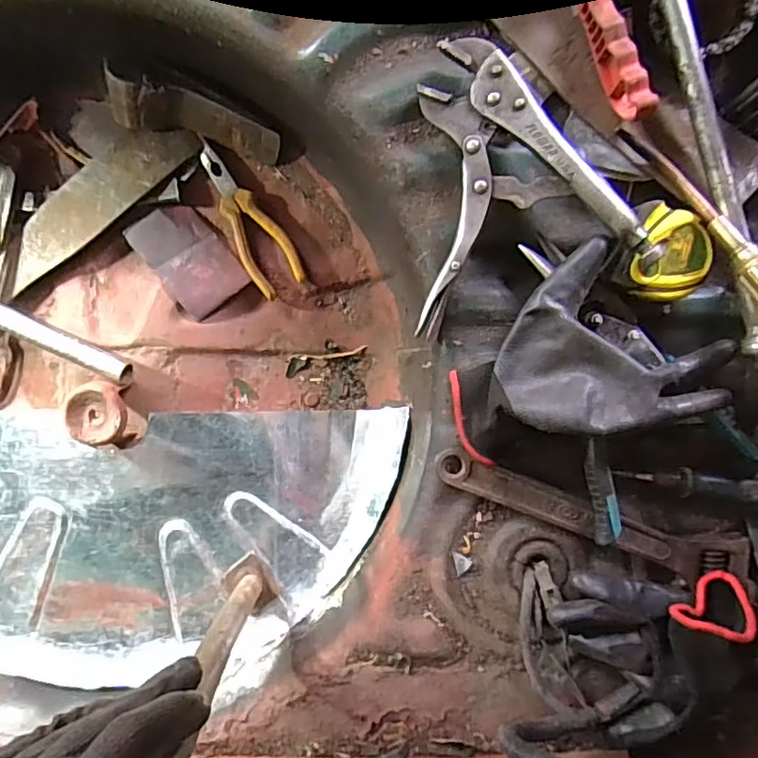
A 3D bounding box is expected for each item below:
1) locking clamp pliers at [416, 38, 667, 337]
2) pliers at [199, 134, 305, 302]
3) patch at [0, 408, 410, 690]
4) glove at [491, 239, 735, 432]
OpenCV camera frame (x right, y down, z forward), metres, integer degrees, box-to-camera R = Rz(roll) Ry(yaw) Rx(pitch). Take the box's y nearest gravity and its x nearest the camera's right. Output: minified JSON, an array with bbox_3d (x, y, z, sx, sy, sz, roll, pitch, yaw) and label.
[{"bbox_3d":[0.084,-0.147,0.412,0.163,0.053,0.191,-19,96,1],"label":"locking clamp pliers"},{"bbox_3d":[-0.127,-0.157,0.560,0.050,0.011,0.158,-27,96,2],"label":"pliers"},{"bbox_3d":[-0.252,0.160,0.573,0.536,0.047,0.249,0,96,-1],"label":"patch"},{"bbox_3d":[0.162,-0.009,0.418,0.141,0.062,0.134,35,95,-4],"label":"glove"}]

